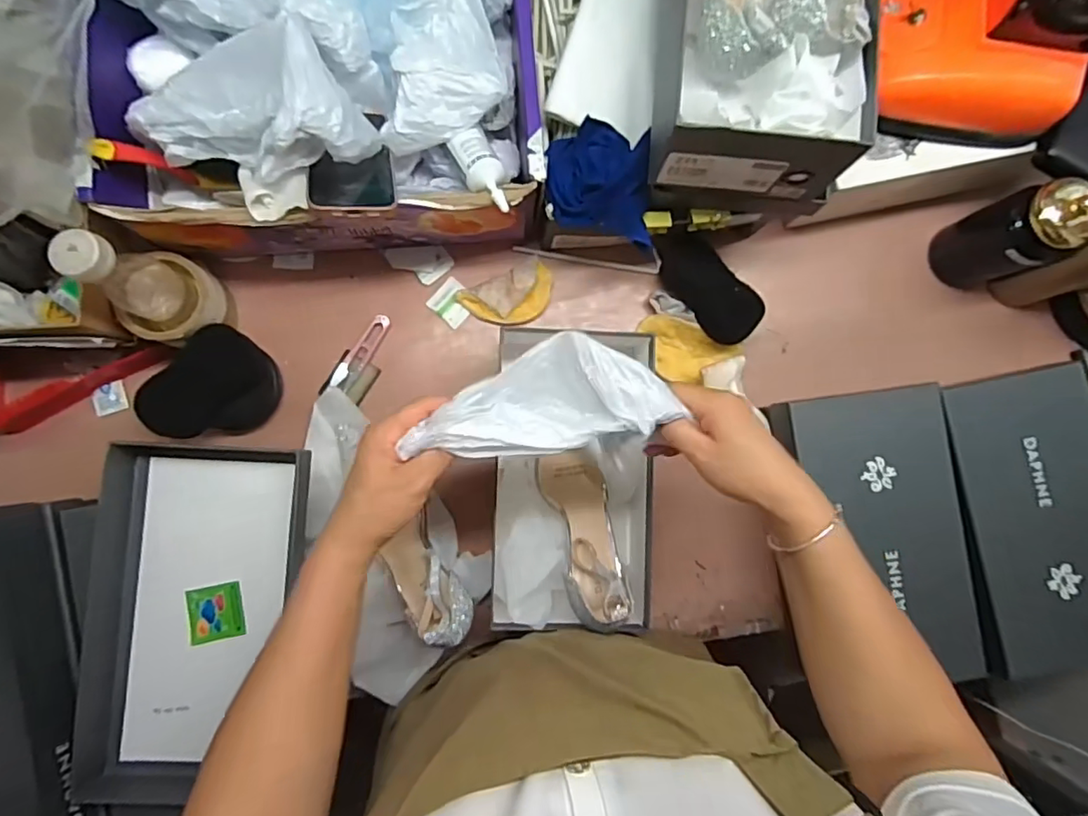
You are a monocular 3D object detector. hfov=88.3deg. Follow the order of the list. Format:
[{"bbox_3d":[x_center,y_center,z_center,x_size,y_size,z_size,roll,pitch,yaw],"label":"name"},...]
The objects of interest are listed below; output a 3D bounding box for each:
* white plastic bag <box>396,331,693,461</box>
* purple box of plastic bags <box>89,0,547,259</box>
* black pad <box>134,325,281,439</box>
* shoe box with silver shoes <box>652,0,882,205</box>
[{"bbox_3d":[-0.002,-0.007,0.407,0.190,0.028,0.077,-11,88,-5],"label":"white plastic bag"},{"bbox_3d":[-0.210,-0.306,0.539,0.395,0.164,0.290,-7,88,-4],"label":"purple box of plastic bags"},{"bbox_3d":[-0.341,-0.017,0.587,0.123,0.009,0.107,-52,130,-7],"label":"black pad"},{"bbox_3d":[0.185,-0.345,0.479,0.159,0.136,0.296,6,87,-3],"label":"shoe box with silver shoes"}]

